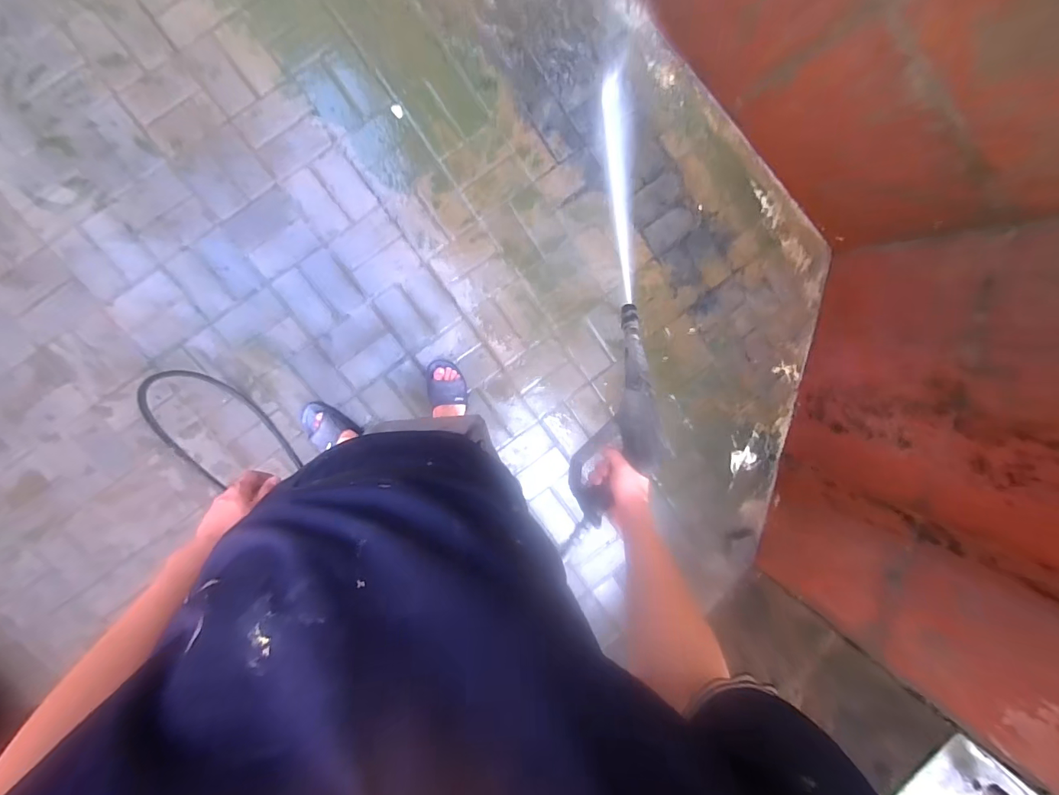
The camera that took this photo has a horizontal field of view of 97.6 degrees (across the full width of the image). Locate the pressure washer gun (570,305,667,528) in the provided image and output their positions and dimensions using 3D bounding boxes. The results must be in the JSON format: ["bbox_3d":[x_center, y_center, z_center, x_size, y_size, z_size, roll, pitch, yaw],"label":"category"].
[{"bbox_3d":[0.166,0.013,0.805,0.092,0.132,0.414,19,69,-8],"label":"pressure washer gun"}]

